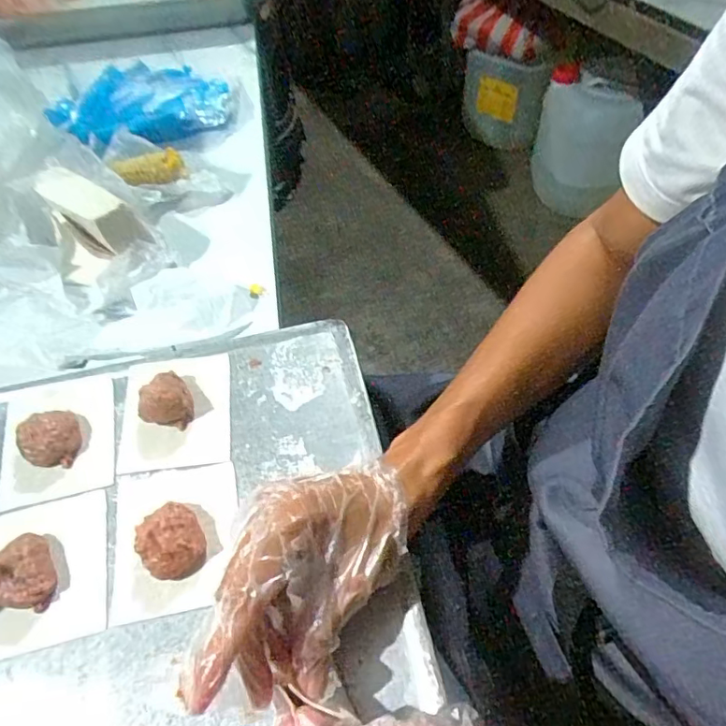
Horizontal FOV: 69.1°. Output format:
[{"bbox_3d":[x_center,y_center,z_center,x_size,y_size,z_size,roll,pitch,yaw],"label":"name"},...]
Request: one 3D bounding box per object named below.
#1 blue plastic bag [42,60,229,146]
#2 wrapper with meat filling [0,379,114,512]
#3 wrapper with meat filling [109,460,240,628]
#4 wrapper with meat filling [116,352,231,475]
[{"bbox_3d":[-0.251,-0.292,0.592,0.200,0.040,0.161,-32,59,-19],"label":"blue plastic bag"},{"bbox_3d":[-0.209,0.047,0.353,0.072,0.021,0.085,-14,54,-6],"label":"wrapper with meat filling"},{"bbox_3d":[-0.113,0.097,0.308,0.074,0.021,0.088,-11,54,-5],"label":"wrapper with meat filling"},{"bbox_3d":[-0.131,0.025,0.355,0.075,0.027,0.085,-8,53,-2],"label":"wrapper with meat filling"}]

